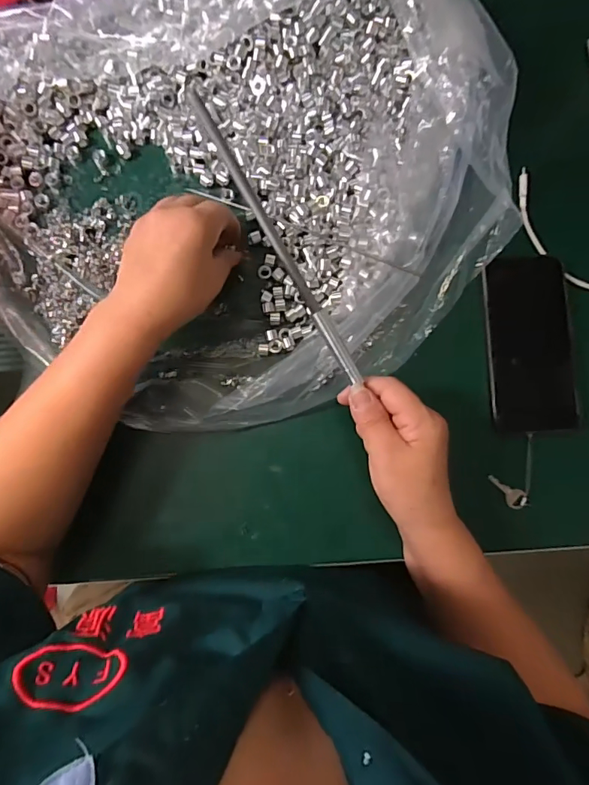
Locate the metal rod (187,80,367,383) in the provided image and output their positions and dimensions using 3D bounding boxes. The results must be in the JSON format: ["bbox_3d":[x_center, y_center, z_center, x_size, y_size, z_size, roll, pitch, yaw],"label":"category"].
[{"bbox_3d":[-0.008,-0.094,0.311,0.011,0.007,0.210,-34,110,-4],"label":"metal rod"}]

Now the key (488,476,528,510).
[{"bbox_3d":[0.190,0.089,0.409,0.037,0.010,0.016,38,86,0],"label":"key"}]

